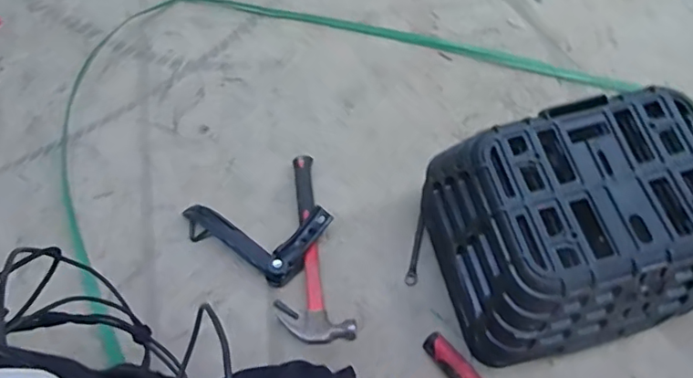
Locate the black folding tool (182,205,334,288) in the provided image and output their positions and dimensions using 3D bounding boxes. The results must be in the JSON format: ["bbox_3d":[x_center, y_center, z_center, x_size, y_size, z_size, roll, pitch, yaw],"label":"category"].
[{"bbox_3d":[-0.133,0.080,0.782,0.219,0.039,0.108,2,63,4],"label":"black folding tool"}]

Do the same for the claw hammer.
[{"bbox_3d":[-0.063,0.080,0.782,0.097,0.034,0.281,-12,63,-3],"label":"claw hammer"}]

